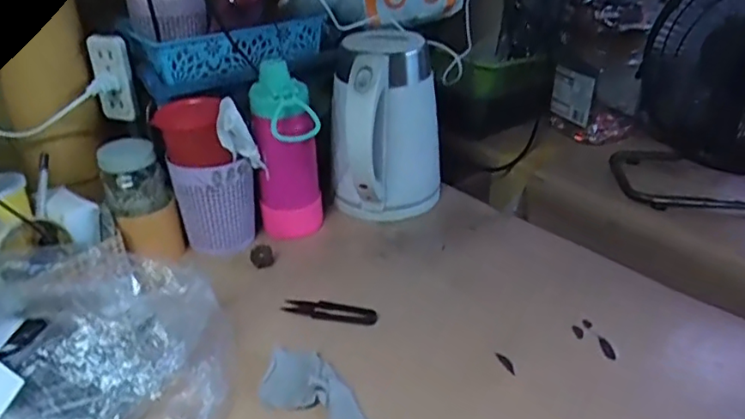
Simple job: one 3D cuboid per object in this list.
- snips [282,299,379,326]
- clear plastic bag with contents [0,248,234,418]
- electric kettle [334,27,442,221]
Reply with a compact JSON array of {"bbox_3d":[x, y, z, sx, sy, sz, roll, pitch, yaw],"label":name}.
[{"bbox_3d":[-0.045,0.106,0.609,0.099,0.010,0.024,6,31,10],"label":"snips"},{"bbox_3d":[-0.249,0.123,0.480,0.251,0.083,0.268,23,38,34],"label":"clear plastic bag with contents"},{"bbox_3d":[0.019,-0.100,0.746,0.136,0.207,0.159,2,31,5],"label":"electric kettle"}]

